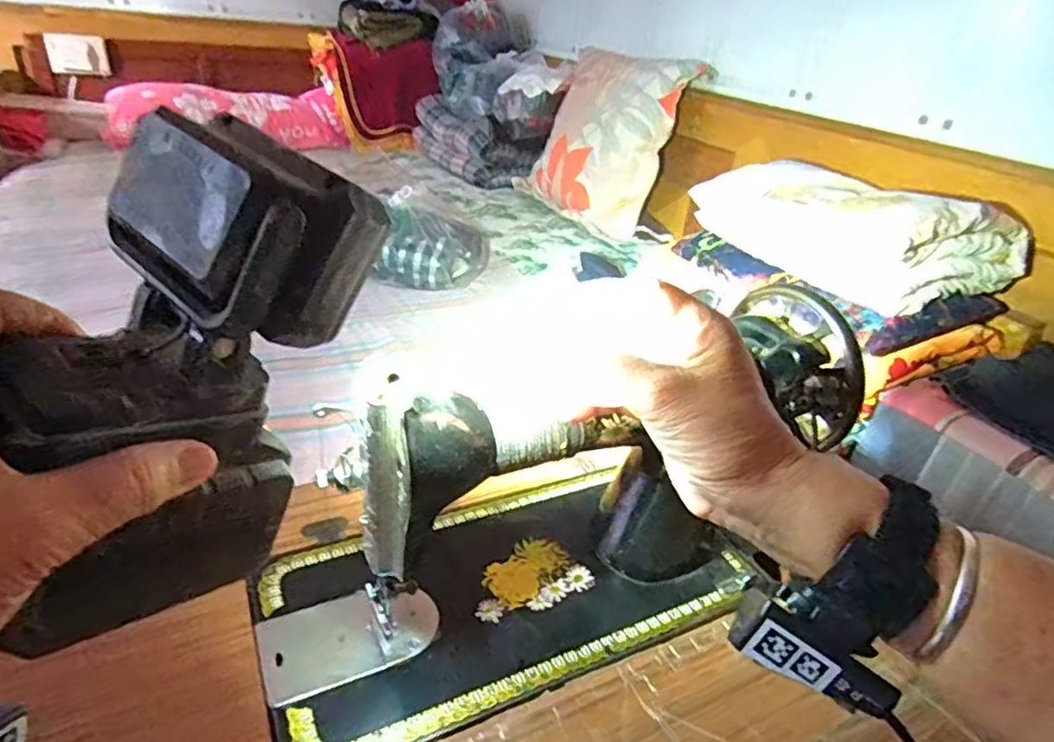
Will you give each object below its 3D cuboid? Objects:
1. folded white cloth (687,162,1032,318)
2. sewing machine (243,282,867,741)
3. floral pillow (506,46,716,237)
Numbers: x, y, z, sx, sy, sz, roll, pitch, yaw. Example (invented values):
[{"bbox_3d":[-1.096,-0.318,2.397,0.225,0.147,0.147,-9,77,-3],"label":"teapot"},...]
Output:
[{"bbox_3d":[0.544,-0.257,1.079,0.292,0.146,0.428,-9,34,-26],"label":"folded white cloth"},{"bbox_3d":[0.017,0.079,0.451,0.400,0.185,0.177,-10,34,-27],"label":"sewing machine"},{"bbox_3d":[0.178,-0.626,1.704,0.149,0.393,0.475,-13,36,-31],"label":"floral pillow"}]

